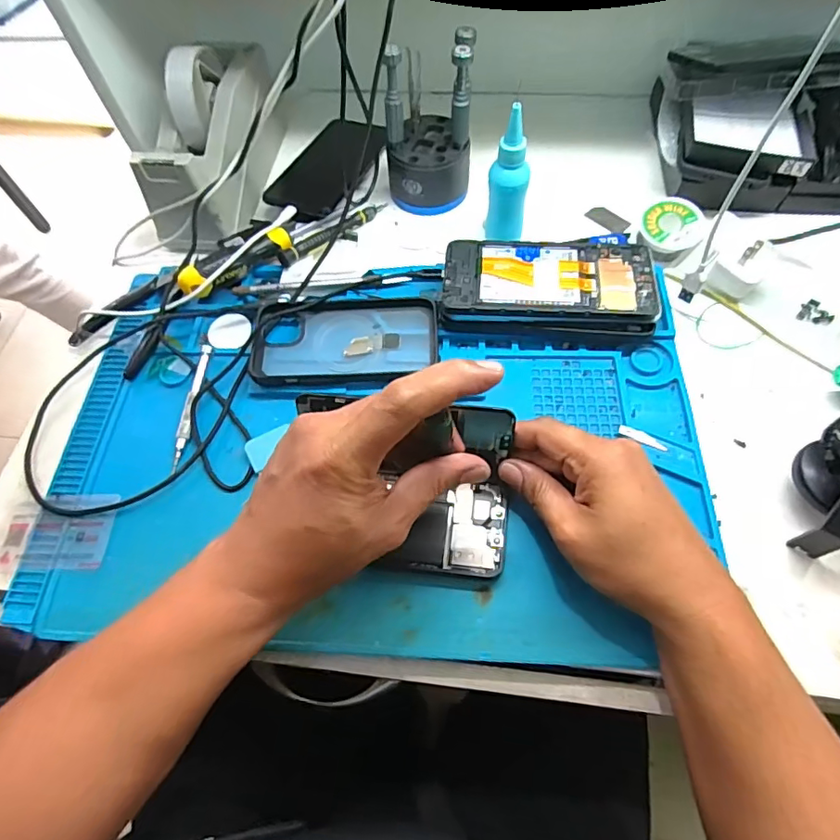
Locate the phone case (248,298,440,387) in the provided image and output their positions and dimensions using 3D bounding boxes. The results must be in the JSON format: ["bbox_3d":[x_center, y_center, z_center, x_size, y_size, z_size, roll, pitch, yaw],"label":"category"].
[{"bbox_3d":[-0.059,-0.065,0.427,0.147,0.019,0.081,-3,62,2],"label":"phone case"}]

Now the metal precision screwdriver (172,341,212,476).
[{"bbox_3d":[-0.179,-0.010,0.407,0.010,0.012,0.106,2,62,5],"label":"metal precision screwdriver"}]

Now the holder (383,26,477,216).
[{"bbox_3d":[0.007,-0.266,0.467,0.080,0.126,0.078,-3,62,0],"label":"holder"}]

